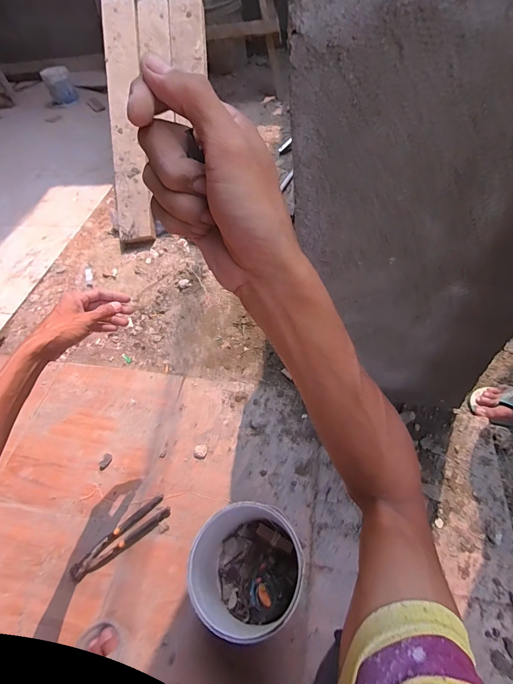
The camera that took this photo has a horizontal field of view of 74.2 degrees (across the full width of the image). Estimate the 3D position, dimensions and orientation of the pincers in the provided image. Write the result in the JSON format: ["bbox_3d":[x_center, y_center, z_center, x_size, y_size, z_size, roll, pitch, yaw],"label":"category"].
[{"bbox_3d":[-0.297,0.426,0.743,0.221,0.018,0.054,-34,56,-17],"label":"pincers"}]

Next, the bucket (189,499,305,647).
[{"bbox_3d":[-0.012,0.405,0.608,0.176,0.187,0.169,-4,53,5],"label":"bucket"}]

